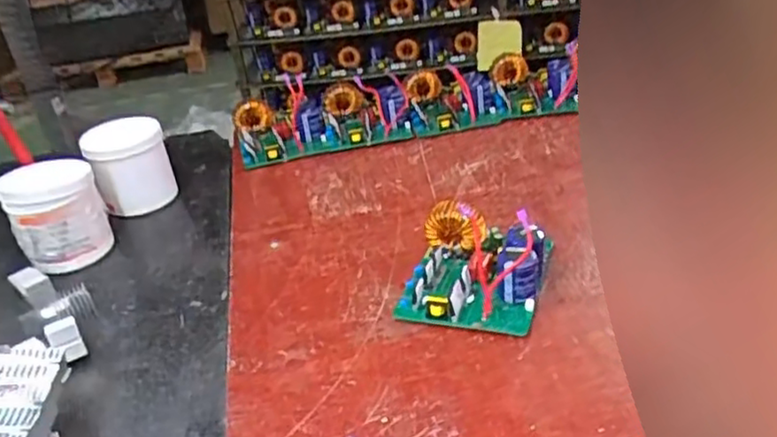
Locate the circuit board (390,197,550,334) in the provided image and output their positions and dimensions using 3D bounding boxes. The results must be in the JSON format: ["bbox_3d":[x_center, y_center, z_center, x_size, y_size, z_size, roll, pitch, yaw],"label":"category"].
[{"bbox_3d":[0.081,0.033,0.643,0.123,0.066,0.141,7,31,23],"label":"circuit board"}]

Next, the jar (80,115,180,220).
[{"bbox_3d":[-0.334,-0.069,0.894,0.095,0.101,0.083,-19,31,-21],"label":"jar"}]

